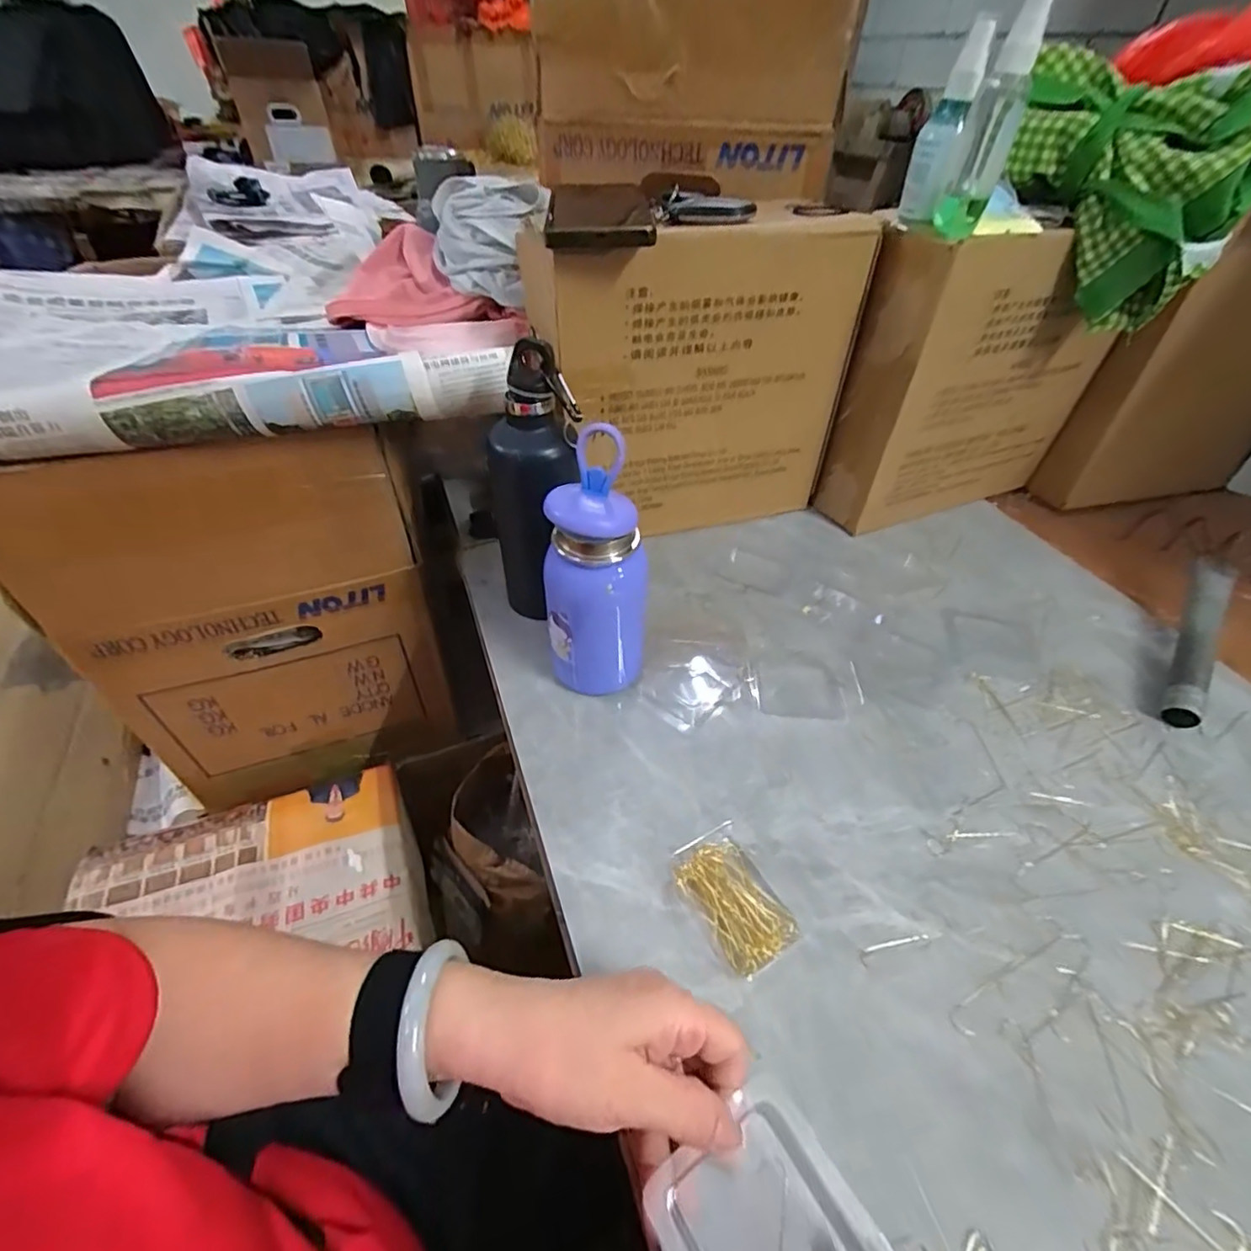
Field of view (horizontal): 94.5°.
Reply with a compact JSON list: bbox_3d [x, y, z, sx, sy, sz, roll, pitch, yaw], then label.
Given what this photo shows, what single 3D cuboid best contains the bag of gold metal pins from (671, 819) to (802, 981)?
[{"bbox_3d":[0.064,0.164,0.347,0.046,0.017,0.078,-22,50,-22],"label":"bag of gold metal pins"}]

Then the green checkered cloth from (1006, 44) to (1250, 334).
[{"bbox_3d":[0.389,-0.345,0.468,0.182,0.151,0.082,27,50,22],"label":"green checkered cloth"}]

